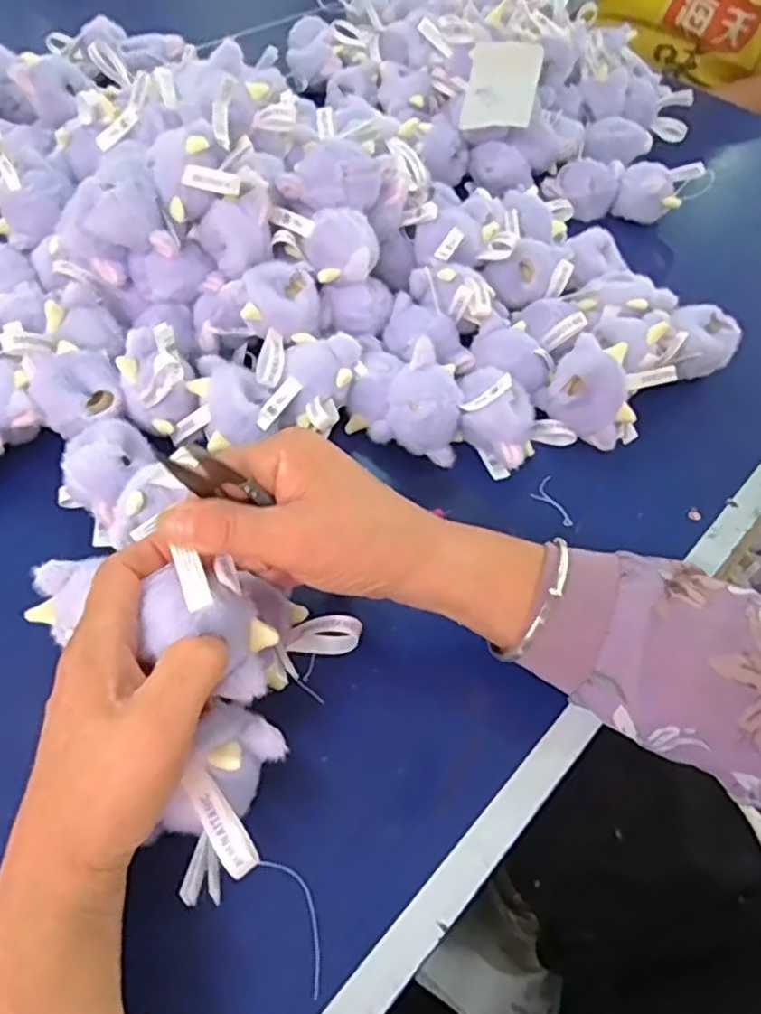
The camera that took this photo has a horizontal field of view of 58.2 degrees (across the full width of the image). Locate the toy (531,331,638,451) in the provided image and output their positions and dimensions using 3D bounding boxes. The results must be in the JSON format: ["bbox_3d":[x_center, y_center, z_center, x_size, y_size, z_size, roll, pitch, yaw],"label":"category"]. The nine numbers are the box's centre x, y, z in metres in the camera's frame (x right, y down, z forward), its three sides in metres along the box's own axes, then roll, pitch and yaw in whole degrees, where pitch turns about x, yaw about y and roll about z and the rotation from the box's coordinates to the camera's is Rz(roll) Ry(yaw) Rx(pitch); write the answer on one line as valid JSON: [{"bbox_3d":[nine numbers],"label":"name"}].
[{"bbox_3d":[0.146,-0.075,0.469,0.051,0.051,0.065,-35,64,-24],"label":"toy"}]

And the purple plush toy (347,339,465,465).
[{"bbox_3d":[0.023,-0.072,0.457,0.074,0.057,0.062,21,56,10],"label":"purple plush toy"}]

